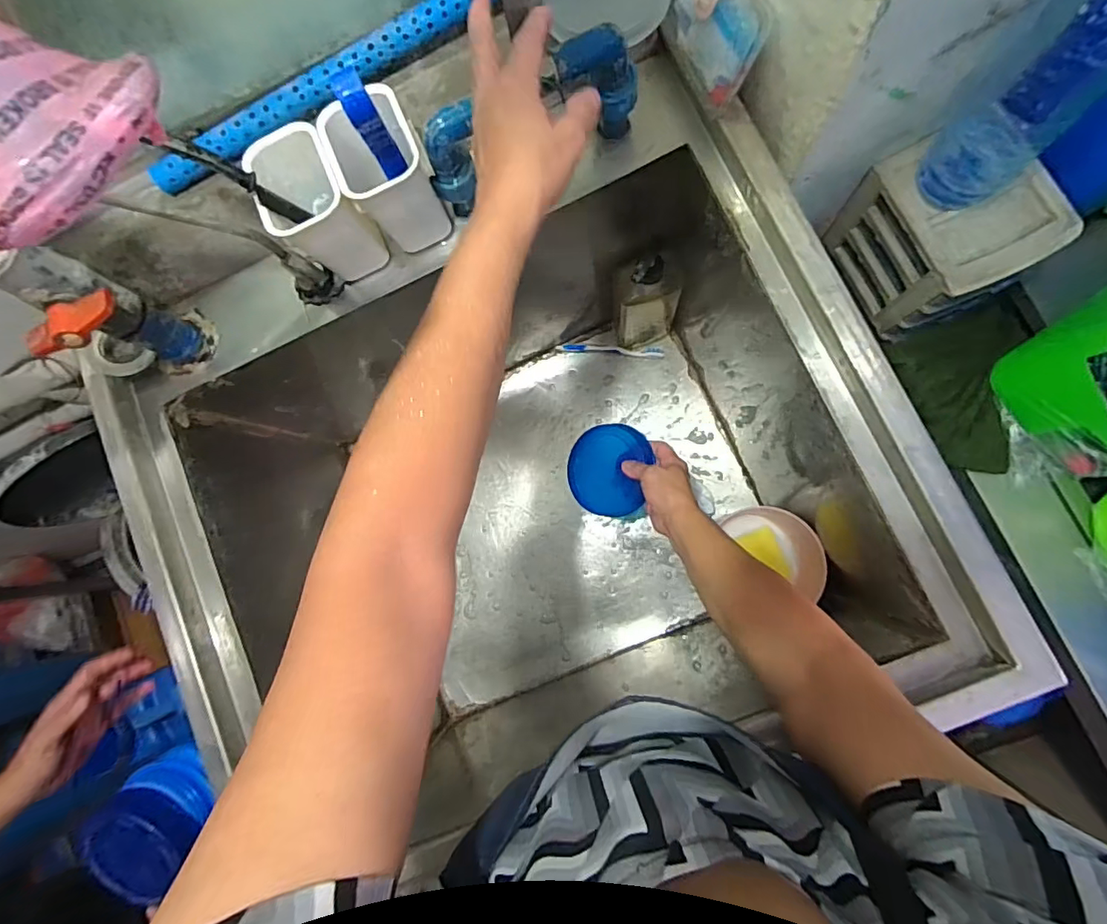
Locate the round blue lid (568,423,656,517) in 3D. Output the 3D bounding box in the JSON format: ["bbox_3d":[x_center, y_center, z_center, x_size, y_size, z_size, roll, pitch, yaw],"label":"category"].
[{"bbox_3d":[0.070,0.009,0.685,0.108,0.012,0.118,-1,89,30],"label":"round blue lid"}]

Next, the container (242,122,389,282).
[{"bbox_3d":[-0.211,-0.231,0.483,0.073,0.122,0.088,-26,82,5],"label":"container"}]

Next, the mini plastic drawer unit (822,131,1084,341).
[{"bbox_3d":[0.437,-0.257,0.594,0.133,0.153,0.160,-26,82,5],"label":"mini plastic drawer unit"}]

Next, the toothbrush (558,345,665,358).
[{"bbox_3d":[0.095,-0.188,0.878,0.177,0.011,0.016,3,86,8],"label":"toothbrush"}]

